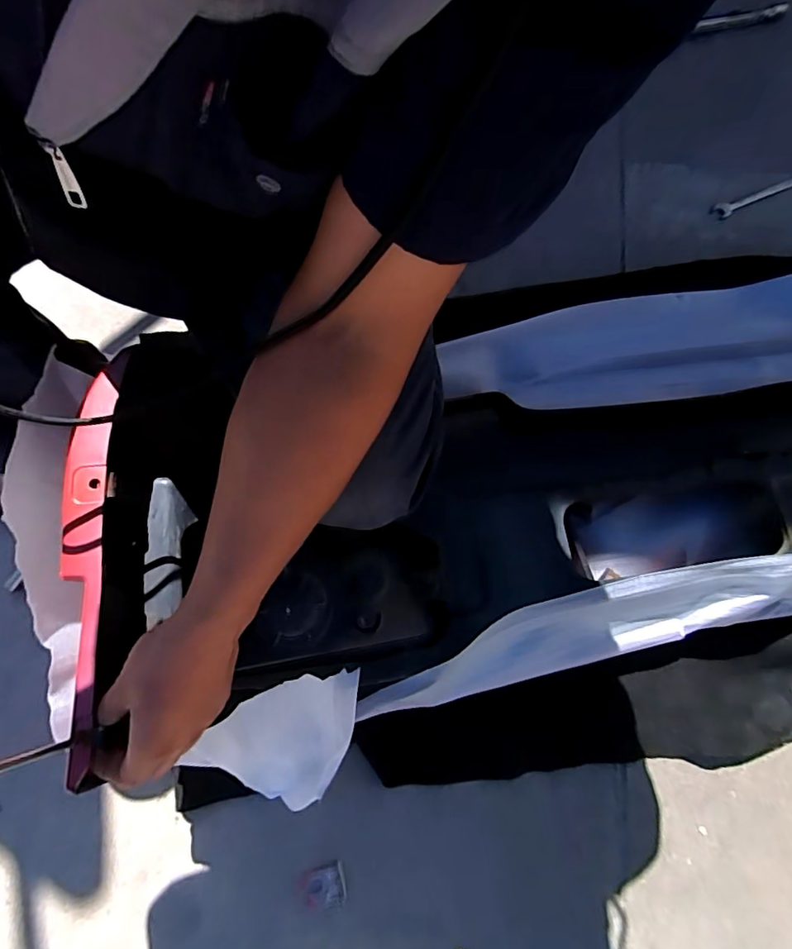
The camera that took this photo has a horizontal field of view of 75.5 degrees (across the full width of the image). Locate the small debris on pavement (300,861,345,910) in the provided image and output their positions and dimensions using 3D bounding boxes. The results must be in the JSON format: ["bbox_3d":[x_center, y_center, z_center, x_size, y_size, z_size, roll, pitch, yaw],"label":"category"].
[{"bbox_3d":[-0.076,0.438,0.541,0.047,0.004,0.039,-17,74,-6],"label":"small debris on pavement"}]

